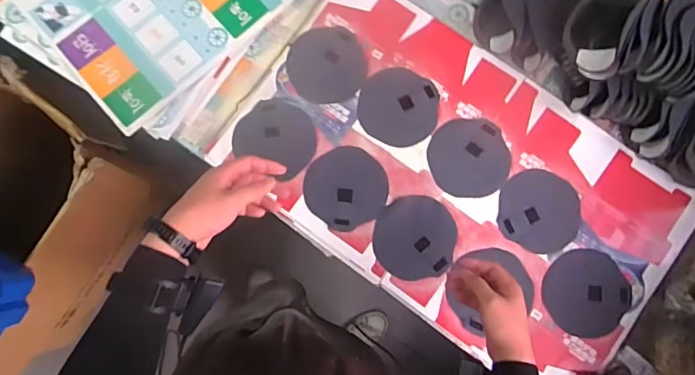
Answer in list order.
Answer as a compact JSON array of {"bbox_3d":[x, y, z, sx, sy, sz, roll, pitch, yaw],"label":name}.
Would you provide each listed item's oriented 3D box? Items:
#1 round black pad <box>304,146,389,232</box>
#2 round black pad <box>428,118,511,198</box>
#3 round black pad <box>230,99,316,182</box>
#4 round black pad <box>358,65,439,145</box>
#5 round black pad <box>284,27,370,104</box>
[{"bbox_3d":[-0.002,0.000,0.862,0.143,0.010,0.140,0,81,1],"label":"round black pad"},{"bbox_3d":[0.223,-0.055,0.872,0.137,0.005,0.141,0,86,-1],"label":"round black pad"},{"bbox_3d":[-0.129,-0.095,0.897,0.149,0.009,0.130,32,83,6],"label":"round black pad"},{"bbox_3d":[0.094,-0.150,0.882,0.144,0.007,0.136,0,81,1],"label":"round black pad"},{"bbox_3d":[-0.039,-0.229,0.899,0.141,0.007,0.147,0,81,1],"label":"round black pad"}]

